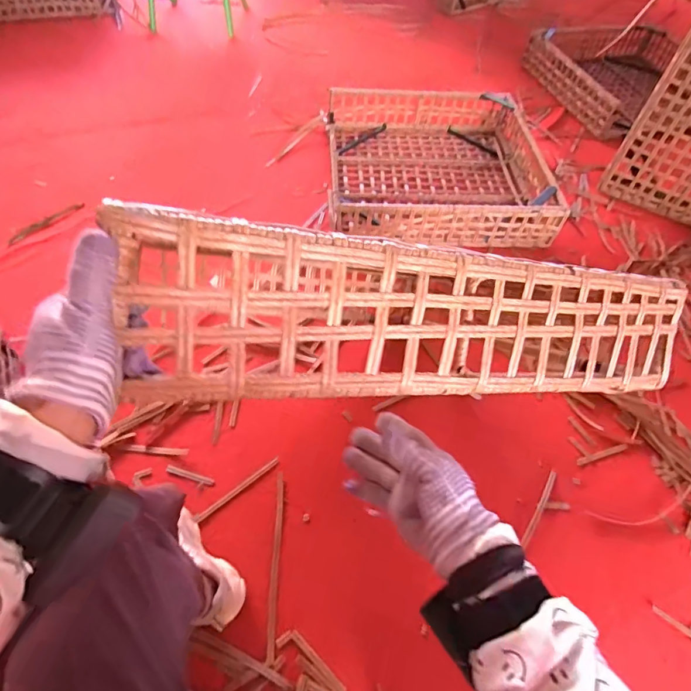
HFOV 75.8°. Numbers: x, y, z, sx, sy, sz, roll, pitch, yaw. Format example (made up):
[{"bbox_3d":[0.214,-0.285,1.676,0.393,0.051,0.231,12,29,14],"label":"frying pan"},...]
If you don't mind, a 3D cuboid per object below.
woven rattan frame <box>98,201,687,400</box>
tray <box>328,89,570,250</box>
[{"bbox_3d":[0.120,-0.019,0.423,0.594,0.133,0.014,2,9,-25],"label":"woven rattan frame"},{"bbox_3d":[0.279,-0.588,1.409,0.657,0.125,0.703,0,56,-3],"label":"tray"}]

